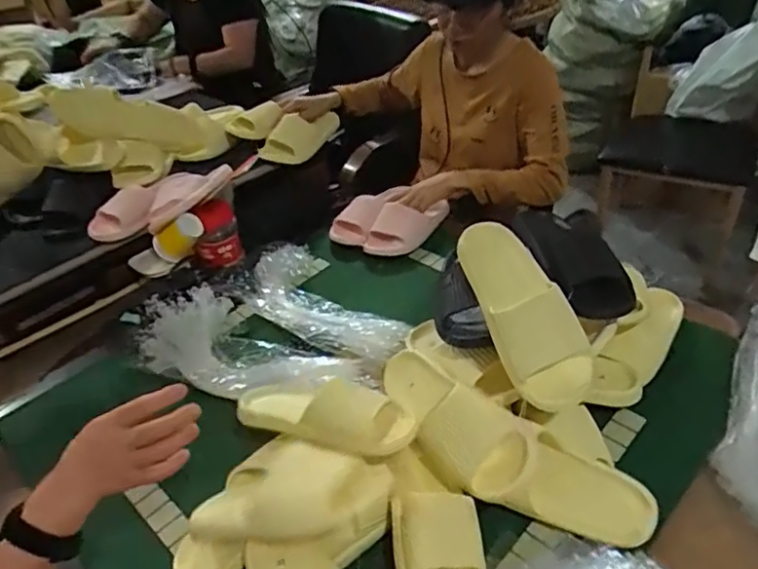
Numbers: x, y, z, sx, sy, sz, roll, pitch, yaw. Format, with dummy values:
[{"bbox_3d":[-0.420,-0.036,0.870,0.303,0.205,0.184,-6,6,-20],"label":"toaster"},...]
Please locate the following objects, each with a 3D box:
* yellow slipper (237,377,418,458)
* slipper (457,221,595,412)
[{"bbox_3d":[-0.082,0.161,0.768,0.256,0.091,0.086,7,40,16],"label":"yellow slipper"},{"bbox_3d":[0.177,0.029,0.725,0.104,0.055,0.246,-19,70,-15],"label":"slipper"}]

